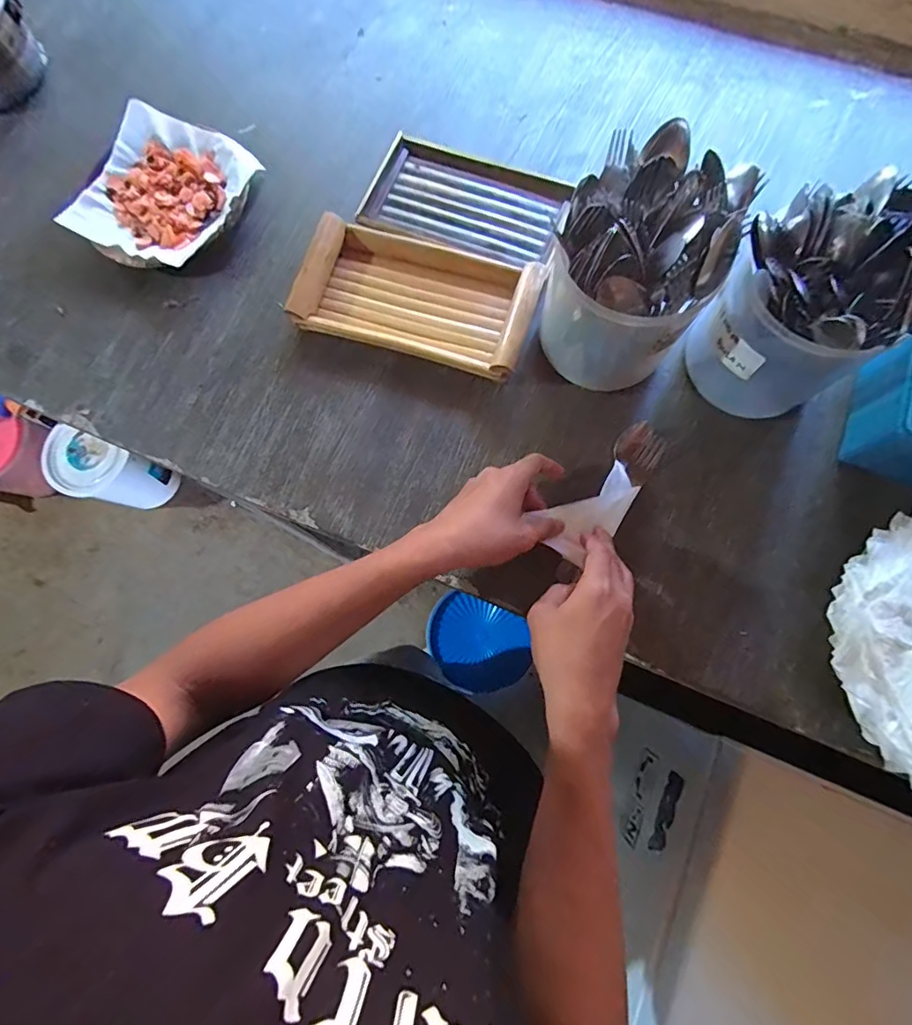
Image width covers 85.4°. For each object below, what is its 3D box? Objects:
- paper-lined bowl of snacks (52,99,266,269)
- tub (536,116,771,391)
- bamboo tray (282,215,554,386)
[{"bbox_3d":[-0.334,-0.366,0.572,0.175,0.036,0.188,20,79,5],"label":"paper-lined bowl of snacks"},{"bbox_3d":[0.163,-0.212,0.444,0.122,0.177,0.148,35,81,9],"label":"tub"},{"bbox_3d":[-0.038,-0.233,0.528,0.244,0.046,0.135,16,79,4],"label":"bamboo tray"}]

